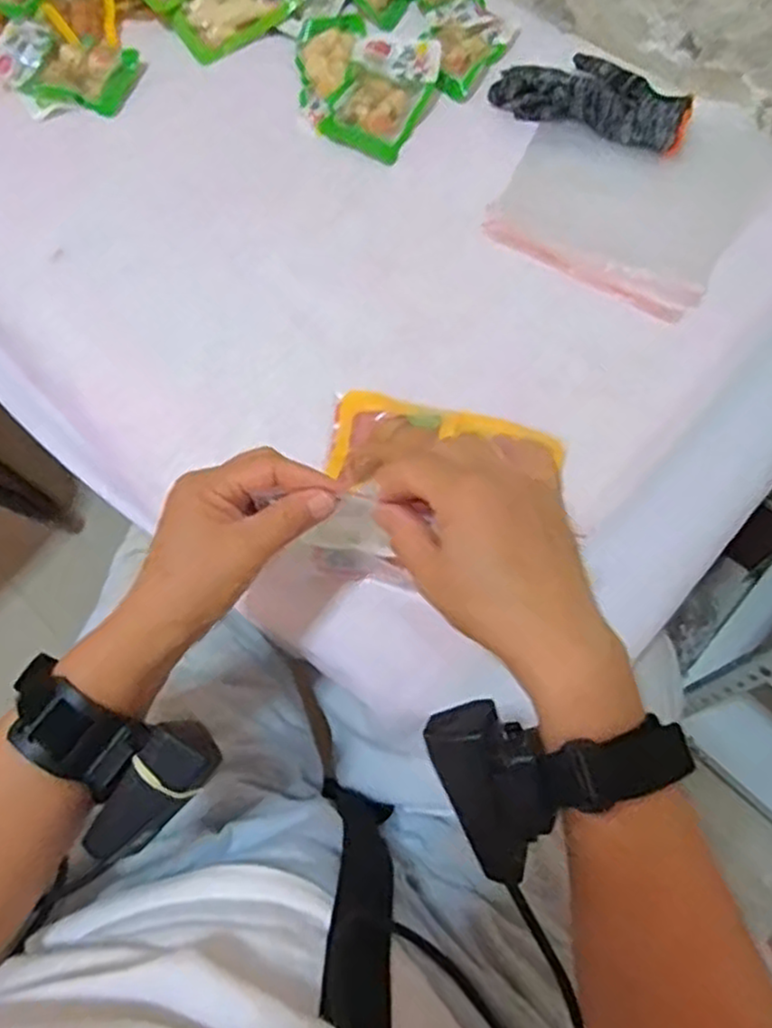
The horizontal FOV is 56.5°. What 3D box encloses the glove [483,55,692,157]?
[{"bbox_3d":[0.185,-0.378,0.641,0.169,0.028,0.086,16,64,8],"label":"glove"}]

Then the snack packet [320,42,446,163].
[{"bbox_3d":[0.000,-0.374,0.636,0.070,0.023,0.120,24,65,11],"label":"snack packet"}]

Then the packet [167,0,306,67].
[{"bbox_3d":[-0.135,-0.490,0.681,0.147,0.013,0.079,-42,86,-5],"label":"packet"}]

